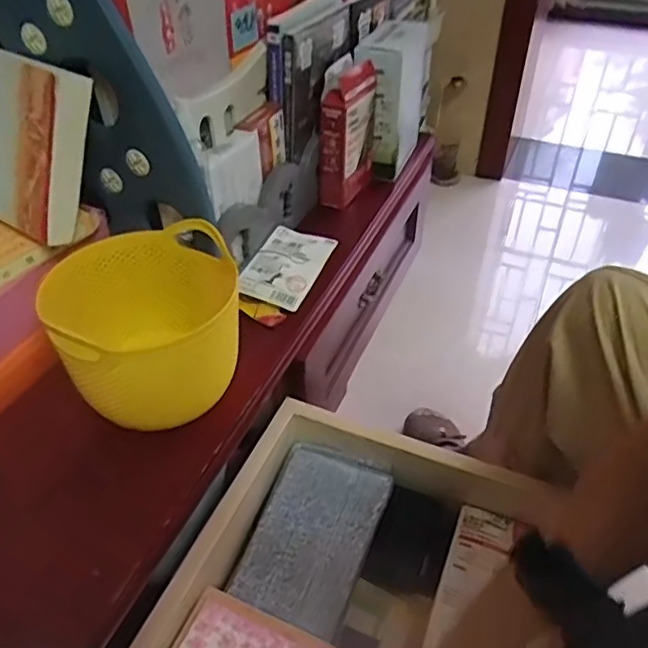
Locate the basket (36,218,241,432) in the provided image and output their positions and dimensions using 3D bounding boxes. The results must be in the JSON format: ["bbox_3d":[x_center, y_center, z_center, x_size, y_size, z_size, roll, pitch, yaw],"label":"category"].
[{"bbox_3d":[-0.157,-0.001,0.581,0.149,0.129,0.143,-10,41,-13],"label":"basket"}]

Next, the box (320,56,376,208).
[{"bbox_3d":[0.034,-0.267,0.854,0.047,0.171,0.100,13,42,14],"label":"box"}]

